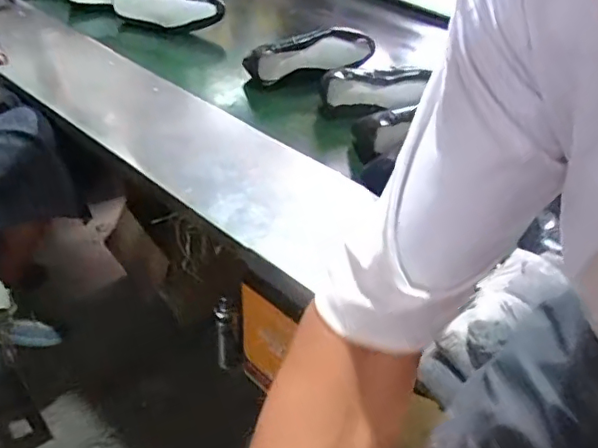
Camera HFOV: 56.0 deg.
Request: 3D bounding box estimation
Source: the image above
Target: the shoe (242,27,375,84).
[{"bbox_3d":[0.031,-0.375,1.232,0.288,0.085,0.077,-16,43,-19],"label":"shoe"}]

